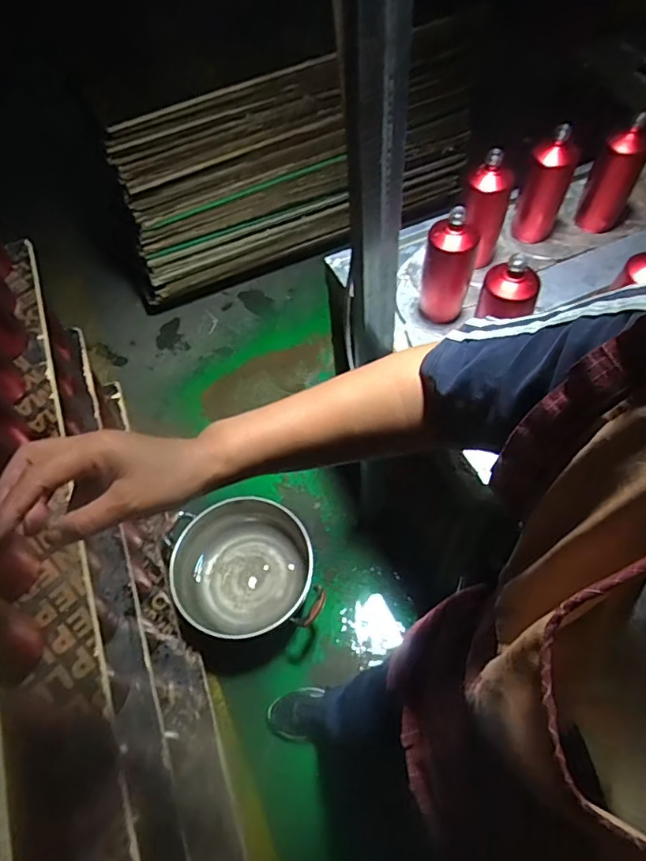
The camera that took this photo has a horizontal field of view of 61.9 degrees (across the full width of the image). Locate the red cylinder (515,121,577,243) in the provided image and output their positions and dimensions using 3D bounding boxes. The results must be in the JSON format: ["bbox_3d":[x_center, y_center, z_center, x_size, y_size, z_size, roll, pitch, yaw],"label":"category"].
[{"bbox_3d":[0.414,-0.456,0.997,0.077,0.221,0.078,18,63,14],"label":"red cylinder"}]

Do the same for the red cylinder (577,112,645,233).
[{"bbox_3d":[0.552,-0.478,1.017,0.075,0.217,0.070,23,64,17],"label":"red cylinder"}]

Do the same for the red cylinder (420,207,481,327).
[{"bbox_3d":[0.212,-0.274,0.921,0.076,0.204,0.078,7,61,9],"label":"red cylinder"}]

